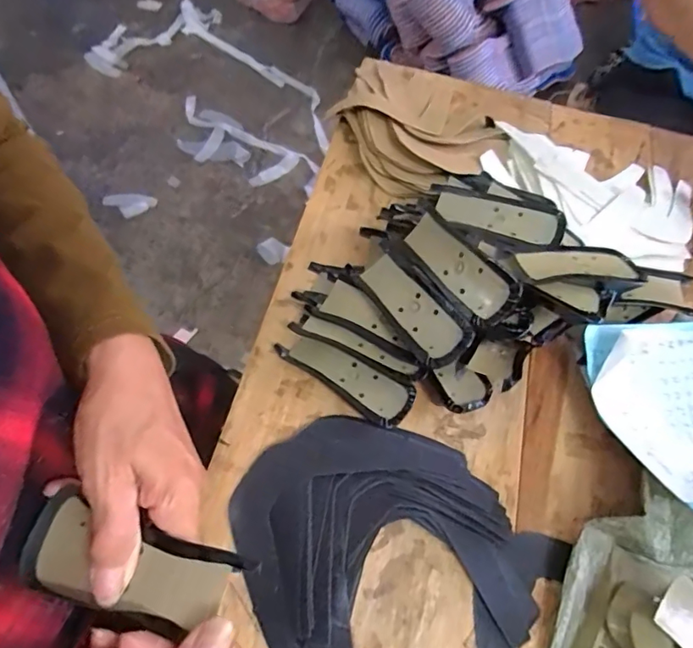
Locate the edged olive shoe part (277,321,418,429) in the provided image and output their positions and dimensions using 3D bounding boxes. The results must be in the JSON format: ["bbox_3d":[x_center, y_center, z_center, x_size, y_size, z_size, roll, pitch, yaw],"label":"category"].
[{"bbox_3d":[-0.002,0.040,0.410,0.117,0.019,0.039,31,65,10],"label":"edged olive shoe part"}]

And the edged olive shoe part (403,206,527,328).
[{"bbox_3d":[0.084,-0.044,0.384,0.040,0.006,0.106,-51,56,17],"label":"edged olive shoe part"}]

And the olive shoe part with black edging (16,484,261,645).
[{"bbox_3d":[-0.109,0.124,0.260,0.119,0.030,0.046,12,62,9],"label":"olive shoe part with black edging"}]

